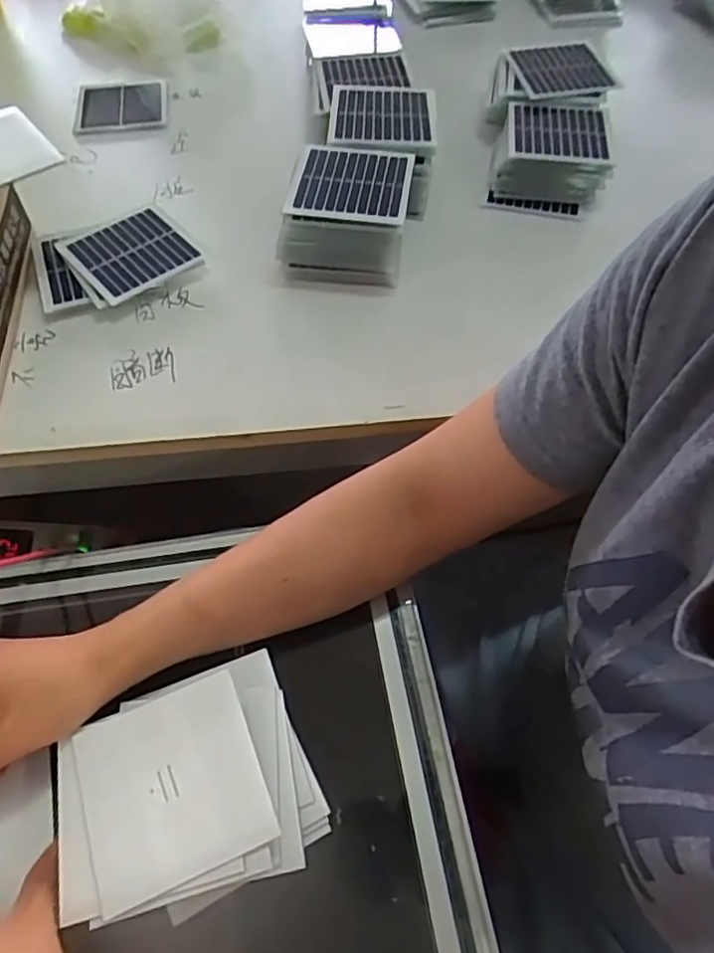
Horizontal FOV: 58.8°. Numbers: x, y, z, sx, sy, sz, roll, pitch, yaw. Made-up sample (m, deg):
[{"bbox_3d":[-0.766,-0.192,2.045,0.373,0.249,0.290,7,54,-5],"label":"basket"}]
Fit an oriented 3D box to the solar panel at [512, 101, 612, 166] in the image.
[{"bbox_3d":[0.174,-0.298,0.545,0.086,0.010,0.076,5,57,3],"label":"solar panel"}]

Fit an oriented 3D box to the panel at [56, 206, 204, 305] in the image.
[{"bbox_3d":[-0.174,-0.175,0.493,0.083,0.009,0.090,-33,62,-22],"label":"panel"}]

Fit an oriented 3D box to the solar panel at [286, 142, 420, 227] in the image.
[{"bbox_3d":[-0.004,-0.224,0.477,0.087,0.009,0.087,6,57,4],"label":"solar panel"}]

